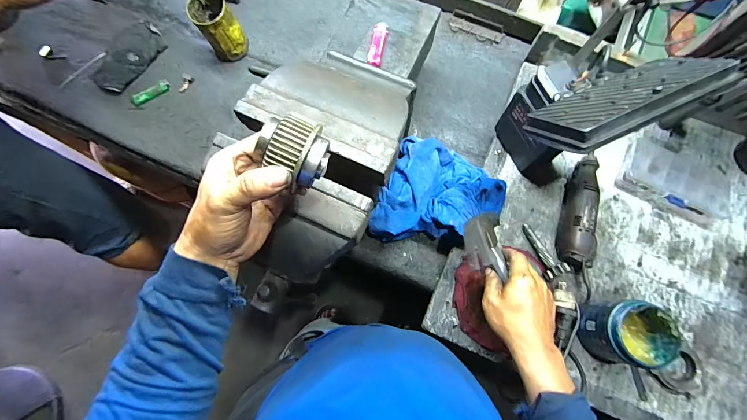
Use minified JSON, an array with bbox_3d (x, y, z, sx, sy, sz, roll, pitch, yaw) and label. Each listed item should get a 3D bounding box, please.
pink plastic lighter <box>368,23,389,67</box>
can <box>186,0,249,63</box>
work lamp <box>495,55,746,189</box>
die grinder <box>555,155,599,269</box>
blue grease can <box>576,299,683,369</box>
[{"bbox_3d":[0.008,-0.275,0.561,0.024,0.009,0.083,10,75,2],"label":"pink plastic lighter"},{"bbox_3d":[-0.314,-0.374,0.684,0.075,0.108,0.082,0,75,-1],"label":"can"},{"bbox_3d":[0.288,-0.136,0.510,0.202,0.276,0.151,-23,76,-7],"label":"work lamp"},{"bbox_3d":[0.365,-0.001,0.594,0.048,0.048,0.201,13,75,3],"label":"die grinder"},{"bbox_3d":[0.382,0.188,0.513,0.100,0.097,0.088,21,76,5],"label":"blue grease can"}]

